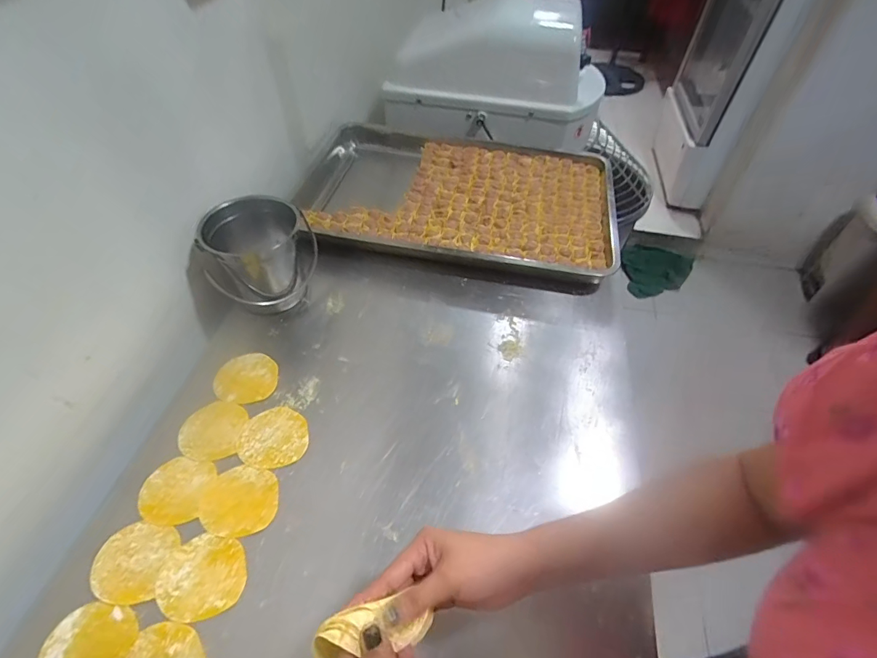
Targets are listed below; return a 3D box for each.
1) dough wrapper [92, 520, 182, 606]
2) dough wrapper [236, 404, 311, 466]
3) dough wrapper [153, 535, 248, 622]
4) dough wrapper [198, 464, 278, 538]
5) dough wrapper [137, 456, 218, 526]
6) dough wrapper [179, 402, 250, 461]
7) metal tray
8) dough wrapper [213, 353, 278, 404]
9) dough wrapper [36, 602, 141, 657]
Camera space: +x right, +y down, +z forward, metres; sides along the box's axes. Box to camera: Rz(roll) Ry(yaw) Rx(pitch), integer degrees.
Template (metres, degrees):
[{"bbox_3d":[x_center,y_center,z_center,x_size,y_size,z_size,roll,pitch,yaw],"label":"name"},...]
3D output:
[{"bbox_3d":[-0.319,0.241,0.462,0.075,0.004,0.075,11,51,7],"label":"dough wrapper"},{"bbox_3d":[-0.207,0.133,0.551,0.083,0.004,0.077,-8,51,-8],"label":"dough wrapper"},{"bbox_3d":[-0.243,0.253,0.452,0.081,0.004,0.078,-18,53,-16],"label":"dough wrapper"},{"bbox_3d":[-0.225,0.194,0.502,0.084,0.004,0.077,16,52,11],"label":"dough wrapper"},{"bbox_3d":[-0.303,0.184,0.508,0.072,0.004,0.075,7,51,4],"label":"dough wrapper"},{"bbox_3d":[-0.285,0.127,0.557,0.074,0.004,0.076,6,51,3],"label":"dough wrapper"},{"bbox_3d":[0.019,-0.253,0.855,0.607,0.056,0.386,10,51,6],"label":"metal tray"},{"bbox_3d":[-0.265,0.067,0.609,0.079,0.004,0.079,4,51,-5],"label":"dough wrapper"},{"bbox_3d":[-0.332,0.300,0.414,0.077,0.004,0.074,13,51,9],"label":"dough wrapper"}]

